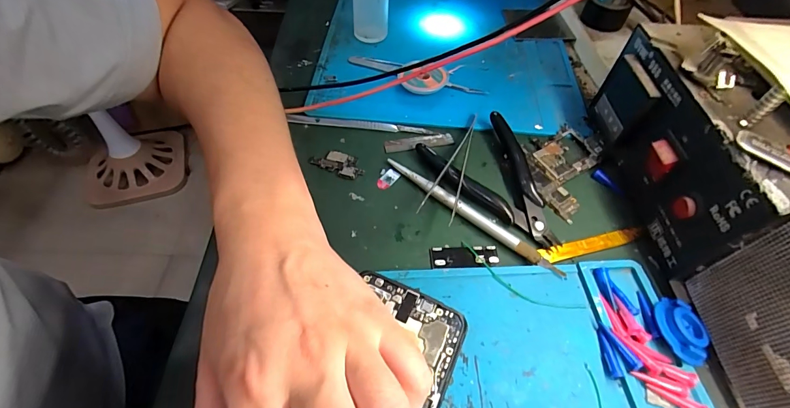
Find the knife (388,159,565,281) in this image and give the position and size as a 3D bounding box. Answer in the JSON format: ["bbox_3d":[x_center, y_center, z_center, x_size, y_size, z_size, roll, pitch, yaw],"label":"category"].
[{"bbox_3d":[0.051,0.005,0.255,0.139,0.010,0.013,34,59,21],"label":"knife"}]

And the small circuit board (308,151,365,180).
[{"bbox_3d":[-0.043,-0.032,0.282,0.042,0.004,0.020,20,55,13],"label":"small circuit board"}]

